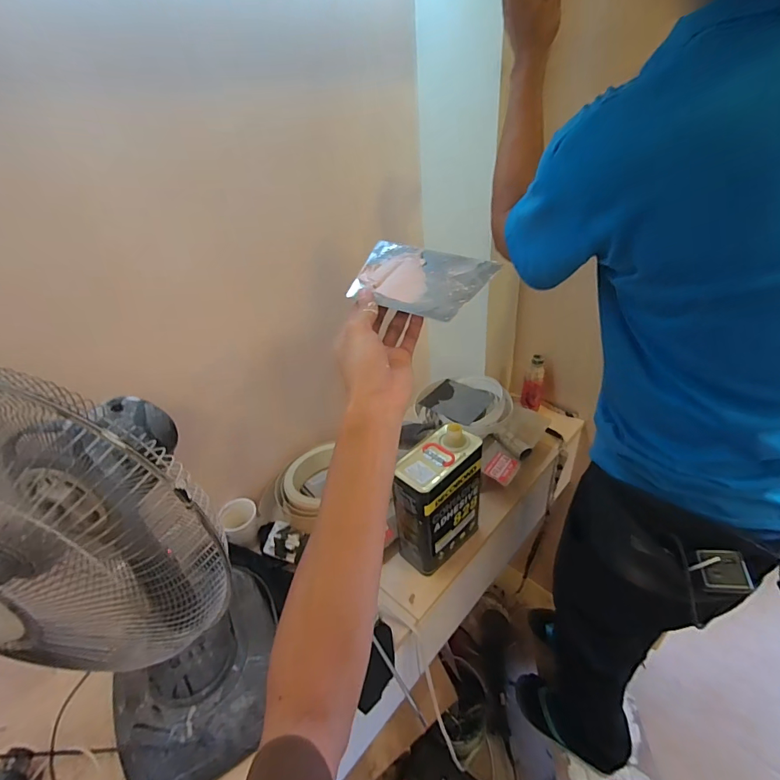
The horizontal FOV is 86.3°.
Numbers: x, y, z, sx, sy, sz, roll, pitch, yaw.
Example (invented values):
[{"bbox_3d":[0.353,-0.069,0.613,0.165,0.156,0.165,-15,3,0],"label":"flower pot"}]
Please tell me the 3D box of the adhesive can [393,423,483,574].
[{"bbox_3d":[0.095,0.204,0.791,0.173,0.244,0.095,-33,43,-32],"label":"adhesive can"}]

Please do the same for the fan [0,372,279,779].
[{"bbox_3d":[-0.330,0.236,0.488,0.266,0.592,0.237,-27,40,-26],"label":"fan"}]

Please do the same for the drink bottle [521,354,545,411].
[{"bbox_3d":[0.393,-0.020,1.133,0.052,0.159,0.051,8,38,19],"label":"drink bottle"}]

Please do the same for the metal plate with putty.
[{"bbox_3d":[0.031,-0.113,0.421,0.130,0.009,0.093,18,55,19],"label":"metal plate with putty"}]

